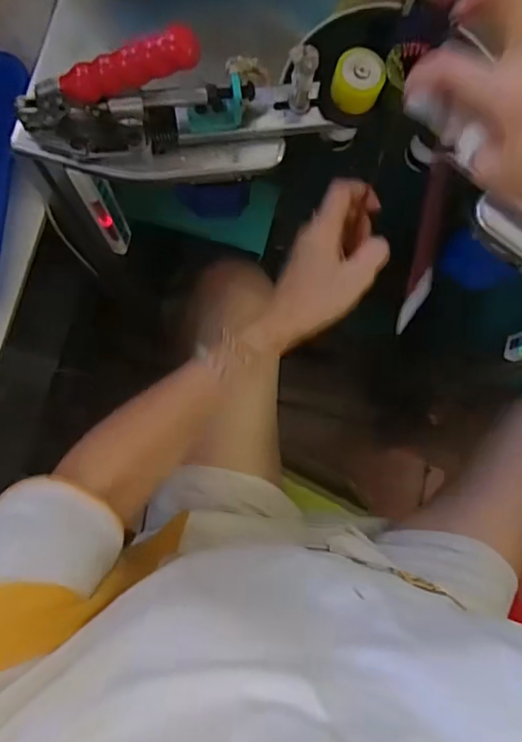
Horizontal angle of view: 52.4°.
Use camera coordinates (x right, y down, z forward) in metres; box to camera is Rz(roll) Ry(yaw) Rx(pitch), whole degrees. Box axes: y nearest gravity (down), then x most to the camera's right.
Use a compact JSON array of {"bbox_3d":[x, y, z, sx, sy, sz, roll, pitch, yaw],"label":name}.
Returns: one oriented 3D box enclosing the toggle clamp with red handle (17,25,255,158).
[{"bbox_3d":[-0.084,-0.179,0.351,0.151,0.084,0.028,-9,85,-5],"label":"toggle clamp with red handle"}]

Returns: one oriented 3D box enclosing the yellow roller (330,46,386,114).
[{"bbox_3d":[0.069,-0.207,0.379,0.034,0.021,0.035,0,84,-4],"label":"yellow roller"}]

